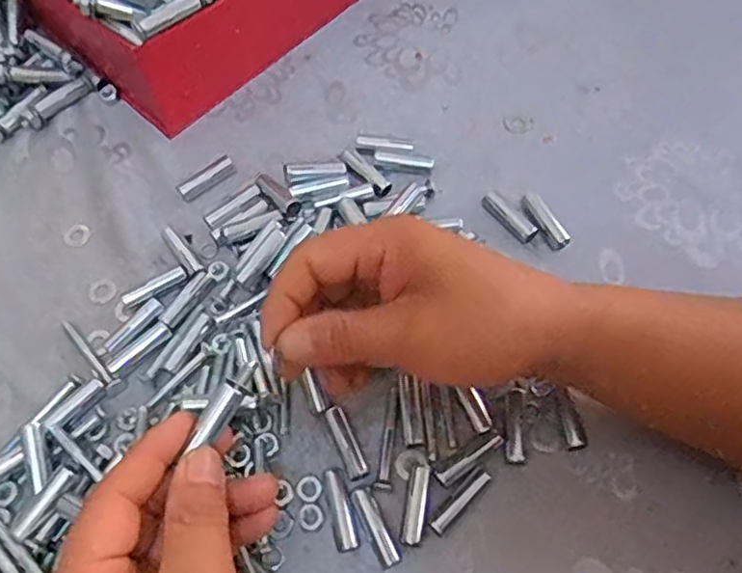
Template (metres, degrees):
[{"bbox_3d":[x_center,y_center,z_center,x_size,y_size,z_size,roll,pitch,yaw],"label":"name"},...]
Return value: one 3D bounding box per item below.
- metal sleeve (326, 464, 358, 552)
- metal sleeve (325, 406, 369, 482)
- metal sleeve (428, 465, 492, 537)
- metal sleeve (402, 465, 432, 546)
[{"bbox_3d":[-0.015,0.112,0.331,0.011,0.008,0.040,-11,62,-4],"label":"metal sleeve"},{"bbox_3d":[-0.013,0.082,0.347,0.011,0.006,0.038,-22,64,-10],"label":"metal sleeve"},{"bbox_3d":[0.045,0.107,0.332,0.009,0.004,0.040,40,70,20],"label":"metal sleeve"},{"bbox_3d":[0.023,0.109,0.331,0.009,0.007,0.037,10,63,7],"label":"metal sleeve"}]

